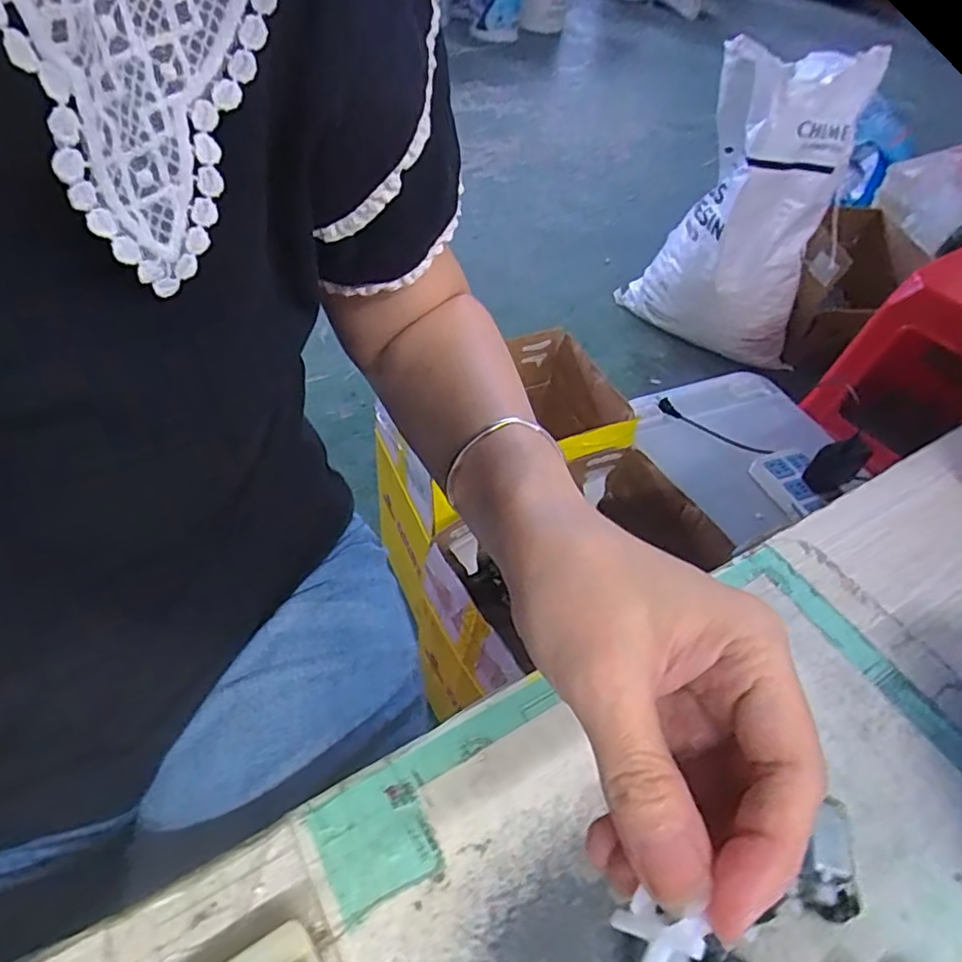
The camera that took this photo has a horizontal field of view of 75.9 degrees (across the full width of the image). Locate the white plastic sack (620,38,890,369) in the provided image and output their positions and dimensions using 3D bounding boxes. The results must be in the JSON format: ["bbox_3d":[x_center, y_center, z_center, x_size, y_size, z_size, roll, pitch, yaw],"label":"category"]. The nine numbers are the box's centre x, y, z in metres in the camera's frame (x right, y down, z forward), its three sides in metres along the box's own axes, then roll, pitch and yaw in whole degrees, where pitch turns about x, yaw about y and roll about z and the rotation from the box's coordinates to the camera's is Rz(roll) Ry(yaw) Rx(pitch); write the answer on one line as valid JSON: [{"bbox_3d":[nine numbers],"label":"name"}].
[{"bbox_3d":[0.598,-0.597,1.392,0.263,0.612,0.370,-34,61,-30],"label":"white plastic sack"}]

